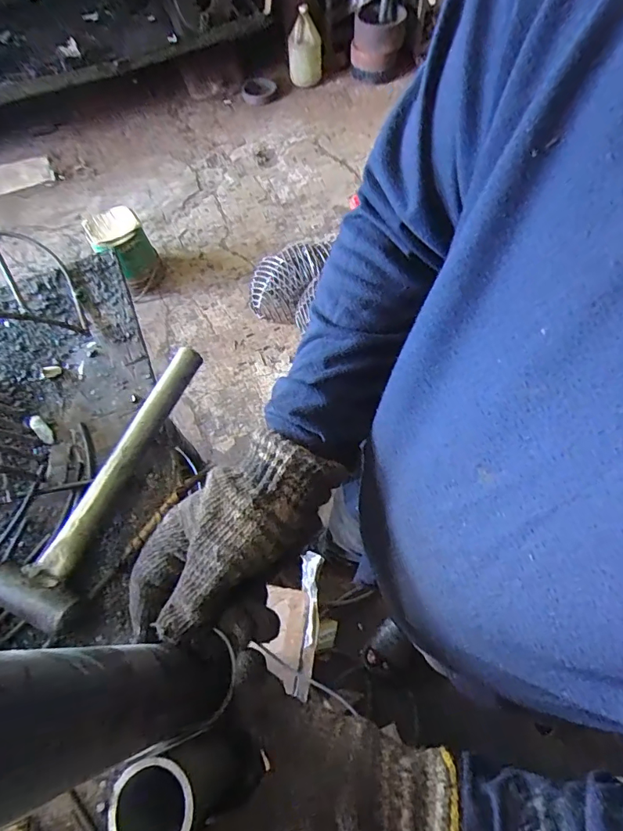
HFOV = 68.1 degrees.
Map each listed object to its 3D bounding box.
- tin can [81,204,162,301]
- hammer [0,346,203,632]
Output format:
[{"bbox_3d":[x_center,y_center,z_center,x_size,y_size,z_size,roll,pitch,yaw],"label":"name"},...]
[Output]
[{"bbox_3d":[-0.638,-0.569,1.582,0.165,0.258,0.167,-1,63,2],"label":"tin can"},{"bbox_3d":[-0.168,0.044,0.382,0.070,0.033,0.238,17,65,11],"label":"hammer"}]

